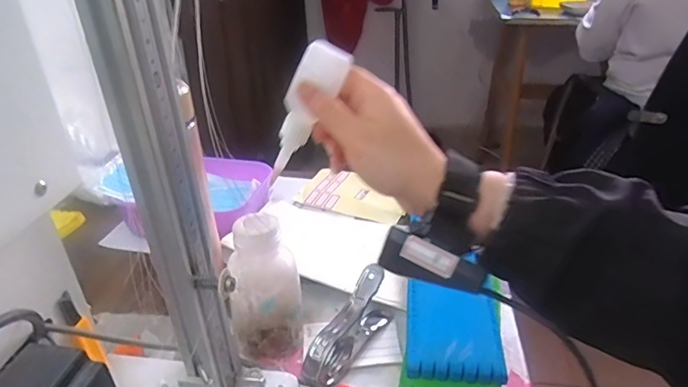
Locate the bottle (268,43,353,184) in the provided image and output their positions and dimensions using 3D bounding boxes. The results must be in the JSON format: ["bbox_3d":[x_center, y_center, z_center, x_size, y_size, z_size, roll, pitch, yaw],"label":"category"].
[{"bbox_3d":[-0.032,-0.060,0.363,0.032,0.111,0.019,17,16,-35],"label":"bottle"}]

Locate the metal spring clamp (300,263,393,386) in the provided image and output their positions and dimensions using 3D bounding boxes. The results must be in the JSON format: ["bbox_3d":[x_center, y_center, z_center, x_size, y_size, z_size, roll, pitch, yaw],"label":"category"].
[{"bbox_3d":[0.004,0.112,0.421,0.030,0.063,0.110,17,35,31],"label":"metal spring clamp"}]

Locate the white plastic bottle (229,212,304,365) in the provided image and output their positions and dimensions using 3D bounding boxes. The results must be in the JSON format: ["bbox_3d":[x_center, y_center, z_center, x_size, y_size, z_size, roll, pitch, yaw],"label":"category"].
[{"bbox_3d":[-0.069,0.074,0.420,0.059,0.112,0.053,-5,29,-5],"label":"white plastic bottle"}]

